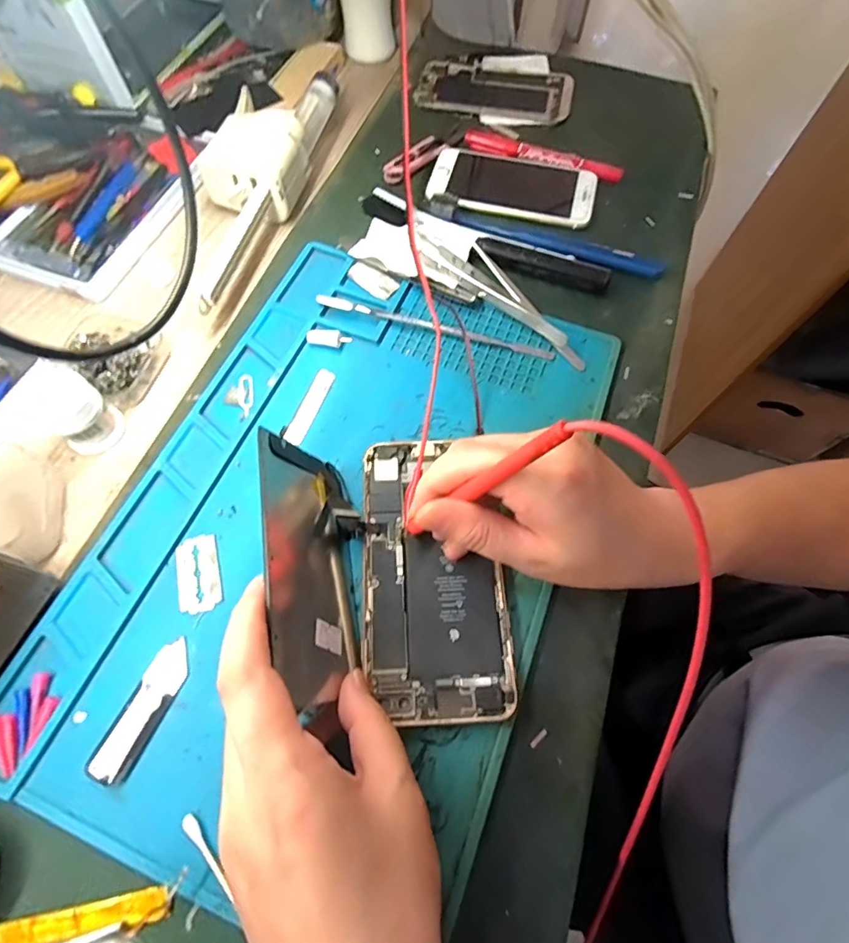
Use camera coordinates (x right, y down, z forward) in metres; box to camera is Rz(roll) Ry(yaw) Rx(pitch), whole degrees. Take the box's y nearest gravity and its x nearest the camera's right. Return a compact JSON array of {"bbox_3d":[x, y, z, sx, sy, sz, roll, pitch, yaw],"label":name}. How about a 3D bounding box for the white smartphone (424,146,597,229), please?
[{"bbox_3d":[0.073,-0.242,0.404,0.136,0.008,0.070,13,66,4],"label":"white smartphone"}]

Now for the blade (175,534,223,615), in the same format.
[{"bbox_3d":[-0.126,0.057,0.270,0.023,0.004,0.042,-14,66,-13],"label":"blade"}]

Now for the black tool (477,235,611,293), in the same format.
[{"bbox_3d":[0.089,-0.158,0.366,0.098,0.012,0.020,17,67,6],"label":"black tool"}]

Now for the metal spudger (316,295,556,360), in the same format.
[{"bbox_3d":[0.007,-0.102,0.340,0.170,0.005,0.010,14,66,4],"label":"metal spudger"}]

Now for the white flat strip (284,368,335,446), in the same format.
[{"bbox_3d":[-0.075,-0.043,0.316,0.012,0.004,0.057,23,66,-3],"label":"white flat strip"}]

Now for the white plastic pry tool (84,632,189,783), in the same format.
[{"bbox_3d":[-0.140,0.117,0.239,0.020,0.004,0.066,23,67,8],"label":"white plastic pry tool"}]

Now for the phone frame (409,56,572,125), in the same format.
[{"bbox_3d":[0.067,-0.370,0.466,0.146,0.011,0.075,13,66,4],"label":"phone frame"}]

